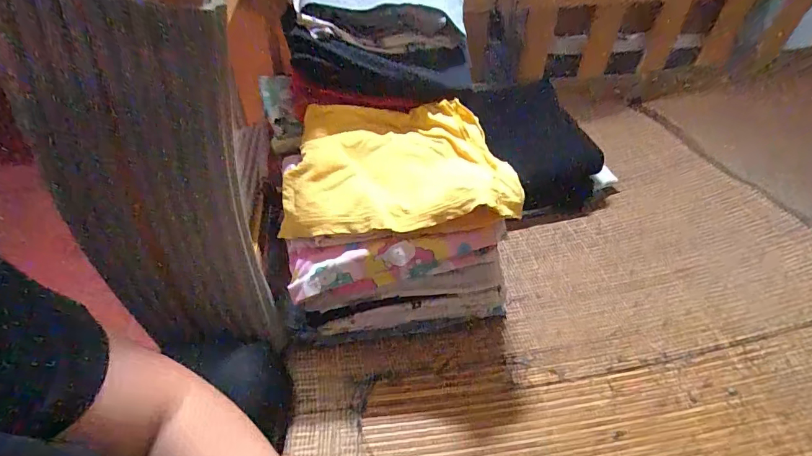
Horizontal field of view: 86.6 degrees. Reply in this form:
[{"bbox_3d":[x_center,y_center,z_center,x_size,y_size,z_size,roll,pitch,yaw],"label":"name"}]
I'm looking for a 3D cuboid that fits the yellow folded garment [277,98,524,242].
[{"bbox_3d":[-0.013,-0.077,0.503,0.247,0.049,0.185,-4,45,-4],"label":"yellow folded garment"}]

